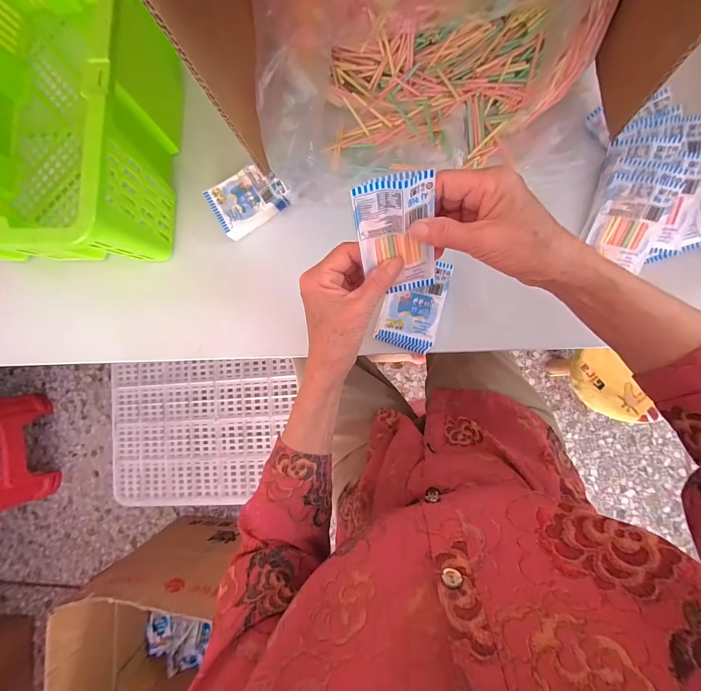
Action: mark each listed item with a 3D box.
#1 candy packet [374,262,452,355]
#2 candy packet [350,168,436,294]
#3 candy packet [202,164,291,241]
[{"bbox_3d":[0.077,-0.050,0.398,0.069,0.009,0.109,16,89,8],"label":"candy packet"},{"bbox_3d":[0.038,-0.085,0.269,0.061,0.100,0.009,-12,46,3],"label":"candy packet"},{"bbox_3d":[-0.135,-0.194,0.430,0.095,0.021,0.070,-32,83,5],"label":"candy packet"}]

